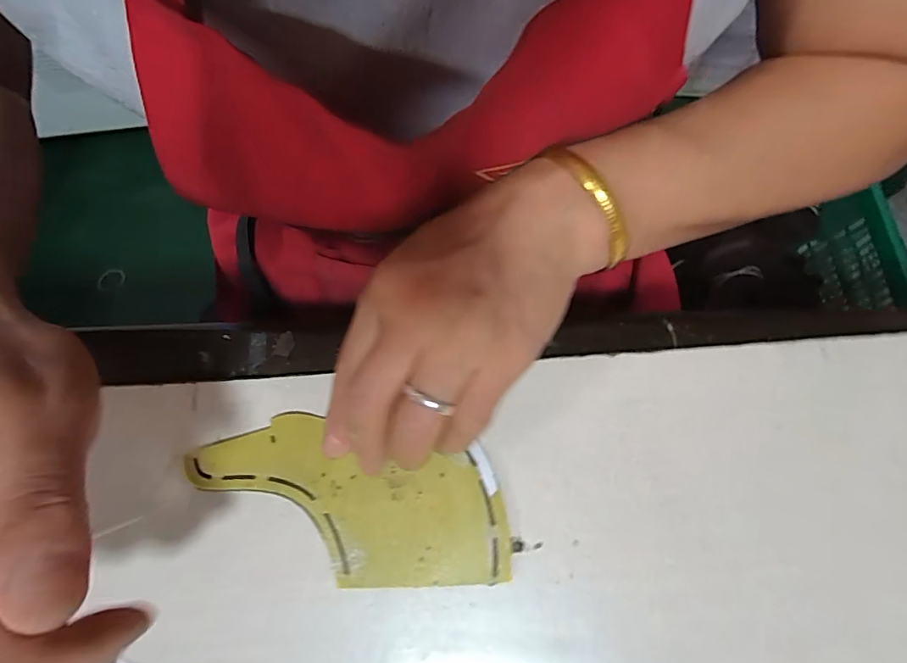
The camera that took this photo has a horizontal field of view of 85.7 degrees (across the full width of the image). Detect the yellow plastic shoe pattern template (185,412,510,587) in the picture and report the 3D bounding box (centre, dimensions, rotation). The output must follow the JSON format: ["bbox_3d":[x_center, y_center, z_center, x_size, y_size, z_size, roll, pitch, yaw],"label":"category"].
[{"bbox_3d":[-0.046,0.076,0.226,0.146,0.005,0.065,16,74,3],"label":"yellow plastic shoe pattern template"}]

